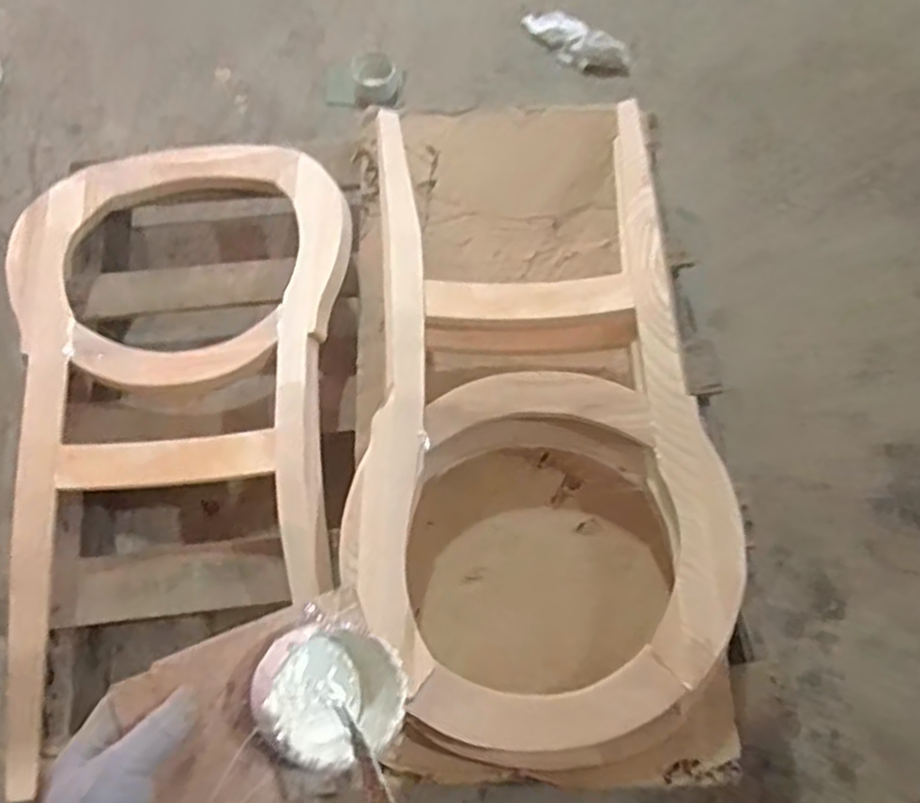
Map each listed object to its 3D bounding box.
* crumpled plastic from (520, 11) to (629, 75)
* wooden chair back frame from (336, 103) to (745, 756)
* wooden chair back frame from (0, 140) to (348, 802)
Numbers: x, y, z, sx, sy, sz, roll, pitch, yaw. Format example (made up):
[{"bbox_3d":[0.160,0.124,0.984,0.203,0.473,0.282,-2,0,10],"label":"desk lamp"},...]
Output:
[{"bbox_3d":[0.220,-0.693,1.413,0.237,0.049,0.074,38,73,13],"label":"crumpled plastic"},{"bbox_3d":[0.088,-0.033,0.988,0.454,0.140,0.914,-1,69,-1],"label":"wooden chair back frame"},{"bbox_3d":[-0.374,-0.027,1.021,0.471,0.098,0.885,-8,69,-4],"label":"wooden chair back frame"}]

